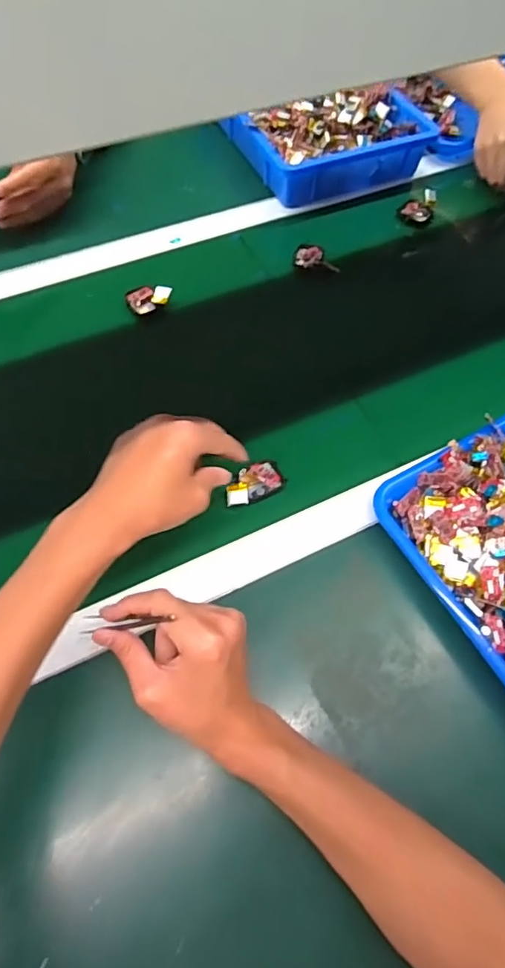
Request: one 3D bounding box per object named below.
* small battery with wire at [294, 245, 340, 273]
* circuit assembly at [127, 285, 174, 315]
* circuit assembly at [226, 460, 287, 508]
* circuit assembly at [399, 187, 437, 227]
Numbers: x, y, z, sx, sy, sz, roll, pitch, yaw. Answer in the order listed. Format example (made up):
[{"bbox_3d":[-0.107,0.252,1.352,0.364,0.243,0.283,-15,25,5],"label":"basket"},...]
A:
[{"bbox_3d":[0.084,-0.291,0.663,0.058,0.011,0.034,9,60,2],"label":"small battery with wire"},{"bbox_3d":[-0.124,-0.224,0.617,0.036,0.011,0.047,40,66,18],"label":"circuit assembly"},{"bbox_3d":[0.001,0.000,0.505,0.062,0.012,0.035,-29,66,-18],"label":"circuit assembly"},{"bbox_3d":[0.230,-0.386,0.718,0.045,0.029,0.043,16,61,6],"label":"circuit assembly"}]

